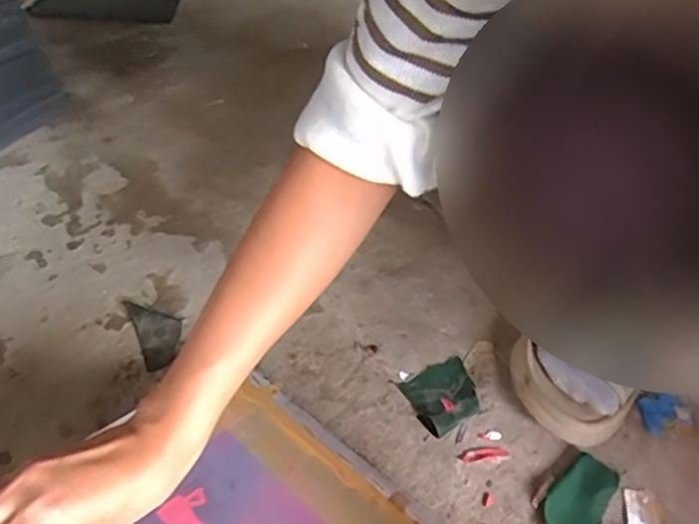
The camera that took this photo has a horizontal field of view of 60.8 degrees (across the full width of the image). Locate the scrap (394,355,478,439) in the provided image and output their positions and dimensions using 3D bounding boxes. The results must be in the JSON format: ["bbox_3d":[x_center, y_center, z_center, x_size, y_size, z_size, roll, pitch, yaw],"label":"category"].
[{"bbox_3d":[0.084,0.115,0.526,0.061,0.010,0.058,-26,56,-20],"label":"scrap"}]

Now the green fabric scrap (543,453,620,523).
[{"bbox_3d":[0.180,0.184,0.467,0.042,0.012,0.066,25,55,19],"label":"green fabric scrap"}]

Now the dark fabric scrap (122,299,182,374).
[{"bbox_3d":[-0.186,0.062,0.572,0.040,0.010,0.084,-22,54,-16],"label":"dark fabric scrap"}]

